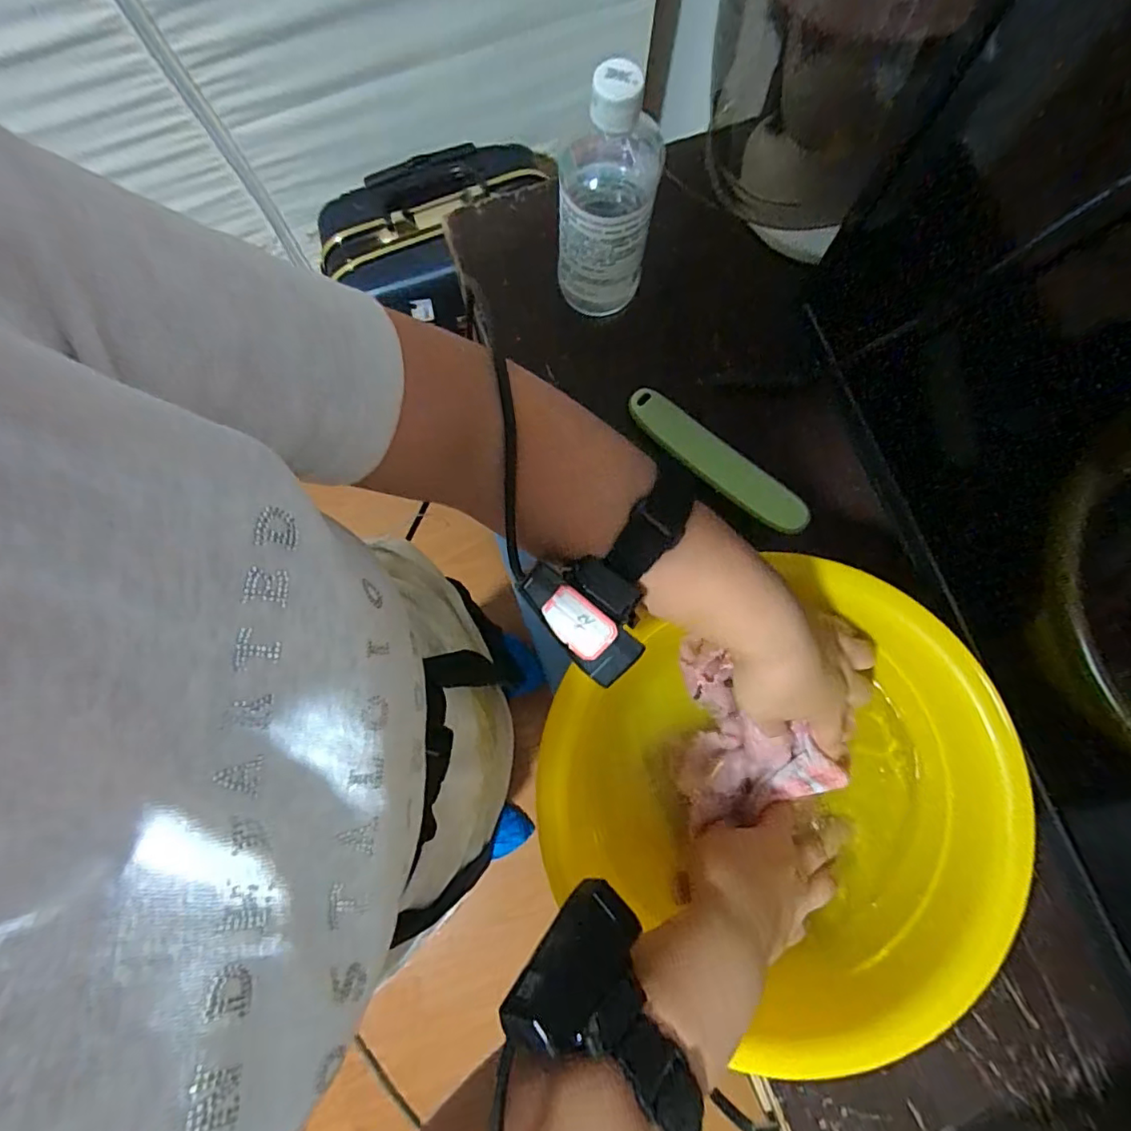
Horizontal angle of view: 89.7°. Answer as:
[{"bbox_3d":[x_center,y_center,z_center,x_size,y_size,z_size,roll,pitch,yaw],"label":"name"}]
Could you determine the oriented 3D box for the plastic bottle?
[{"bbox_3d":[0.030,-0.266,0.410,0.067,0.179,0.073,5,80,0],"label":"plastic bottle"}]

